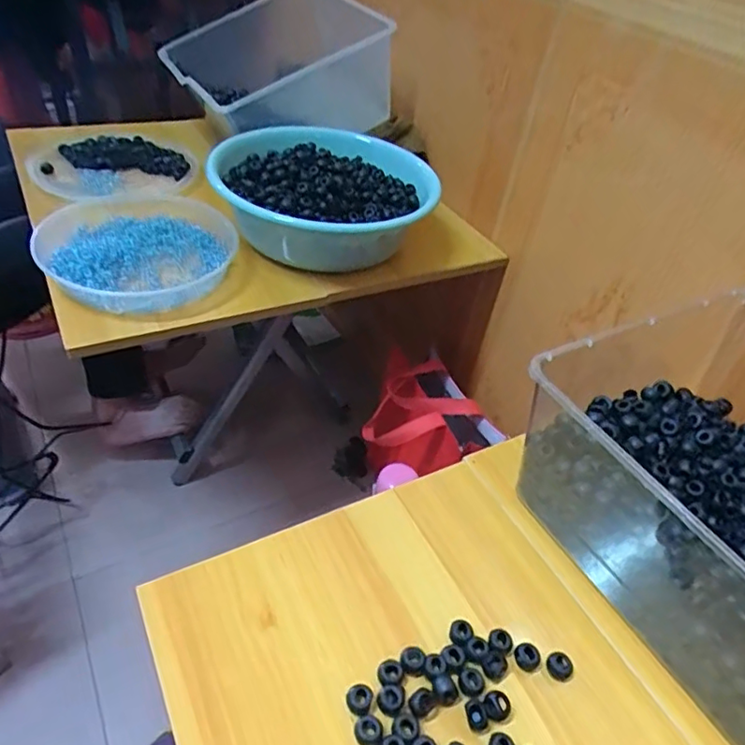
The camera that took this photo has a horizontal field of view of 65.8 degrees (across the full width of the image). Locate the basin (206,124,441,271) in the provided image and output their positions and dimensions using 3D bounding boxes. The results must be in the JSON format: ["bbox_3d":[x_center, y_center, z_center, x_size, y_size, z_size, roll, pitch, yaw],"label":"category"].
[{"bbox_3d":[-0.064,-0.242,0.780,0.289,0.113,0.237,11,44,6],"label":"basin"}]

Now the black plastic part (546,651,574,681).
[{"bbox_3d":[0.134,0.211,0.412,0.015,0.015,0.018,-31,54,-32],"label":"black plastic part"}]

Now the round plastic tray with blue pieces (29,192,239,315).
[{"bbox_3d":[-0.308,-0.167,0.750,0.236,0.045,0.263,-27,52,-29],"label":"round plastic tray with blue pieces"}]

